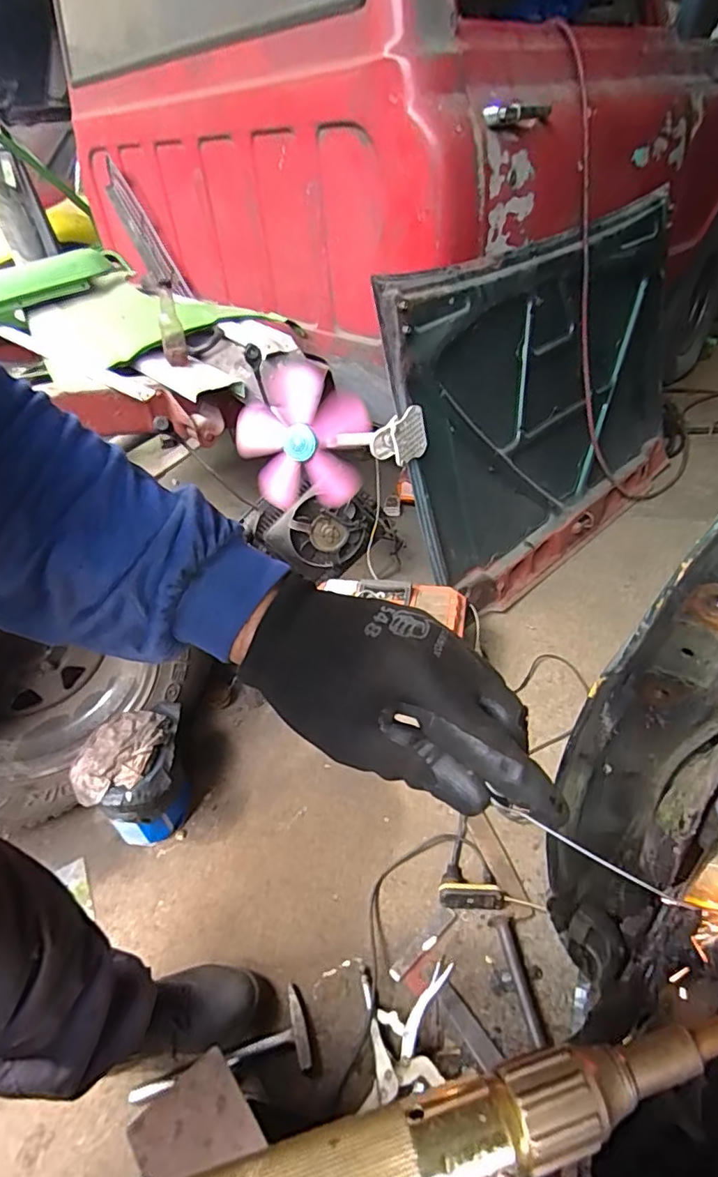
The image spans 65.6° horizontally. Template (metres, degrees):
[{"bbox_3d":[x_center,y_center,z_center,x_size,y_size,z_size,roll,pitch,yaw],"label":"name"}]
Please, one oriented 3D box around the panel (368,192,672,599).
[{"bbox_3d":[0.564,-0.571,1.583,1.241,0.734,0.066,-34,35,-29],"label":"panel"}]

